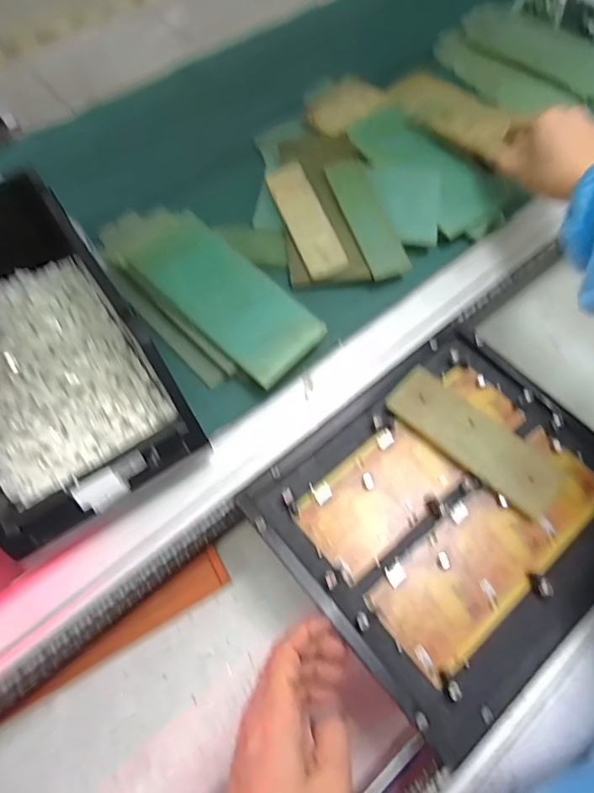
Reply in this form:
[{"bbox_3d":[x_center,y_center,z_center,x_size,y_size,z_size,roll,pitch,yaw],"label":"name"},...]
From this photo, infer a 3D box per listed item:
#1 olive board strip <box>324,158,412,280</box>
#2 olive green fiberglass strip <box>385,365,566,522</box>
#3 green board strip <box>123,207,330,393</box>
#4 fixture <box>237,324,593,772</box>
[{"bbox_3d":[0.074,-0.188,0.511,0.045,0.008,0.146,-16,71,-12],"label":"olive board strip"},{"bbox_3d":[0.152,0.036,0.421,0.154,0.012,0.054,41,71,17],"label":"olive green fiberglass strip"},{"bbox_3d":[-0.063,-0.091,0.449,0.178,0.016,0.080,42,81,8],"label":"green board strip"},{"bbox_3d":[0.130,0.083,0.393,0.266,0.011,0.229,-37,71,-16],"label":"fixture"}]

